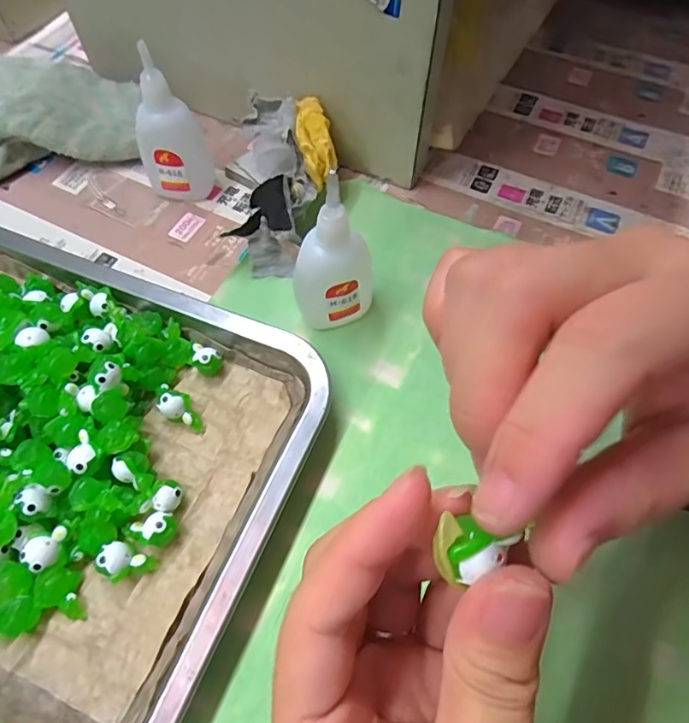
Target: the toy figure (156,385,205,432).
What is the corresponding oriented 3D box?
[{"bbox_3d":[-0.086,0.024,0.262,0.033,0.014,0.014,43,68,5],"label":"toy figure"}]

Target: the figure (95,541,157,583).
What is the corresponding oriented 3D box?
[{"bbox_3d":[-0.097,0.090,0.225,0.023,0.016,0.015,22,63,11],"label":"figure"}]

